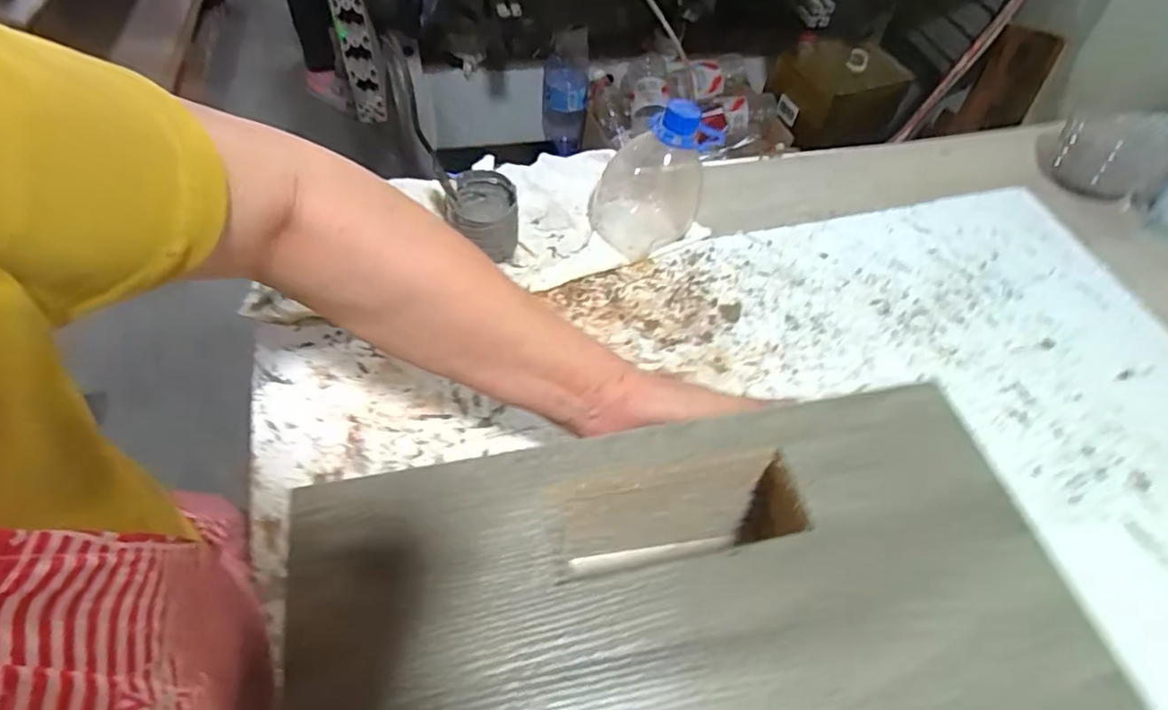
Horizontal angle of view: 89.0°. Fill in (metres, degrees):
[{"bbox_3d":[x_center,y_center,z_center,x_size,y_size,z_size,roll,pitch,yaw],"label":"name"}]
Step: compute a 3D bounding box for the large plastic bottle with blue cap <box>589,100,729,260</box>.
[{"bbox_3d":[0.063,-0.170,0.554,0.102,0.137,0.103,7,55,-1],"label":"large plastic bottle with blue cap"}]

